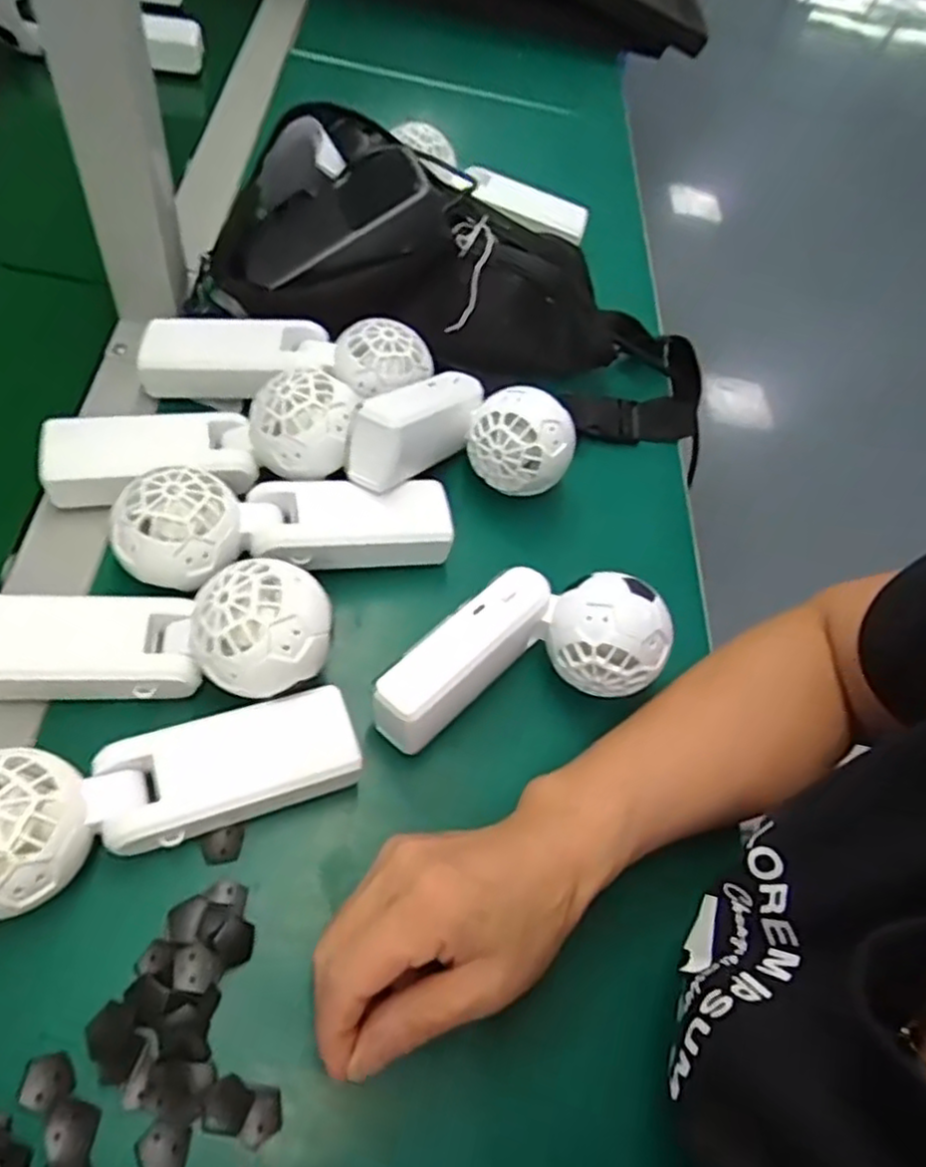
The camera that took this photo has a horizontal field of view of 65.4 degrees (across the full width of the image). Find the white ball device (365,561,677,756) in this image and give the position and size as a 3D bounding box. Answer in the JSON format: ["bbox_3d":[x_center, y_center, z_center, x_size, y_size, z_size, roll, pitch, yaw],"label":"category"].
[{"bbox_3d":[0.028,0.033,0.364,0.151,0.053,0.072,-13,62,-18],"label":"white ball device"}]

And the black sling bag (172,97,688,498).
[{"bbox_3d":[0.015,-0.188,0.486,0.358,0.107,0.146,22,63,-9],"label":"black sling bag"}]

